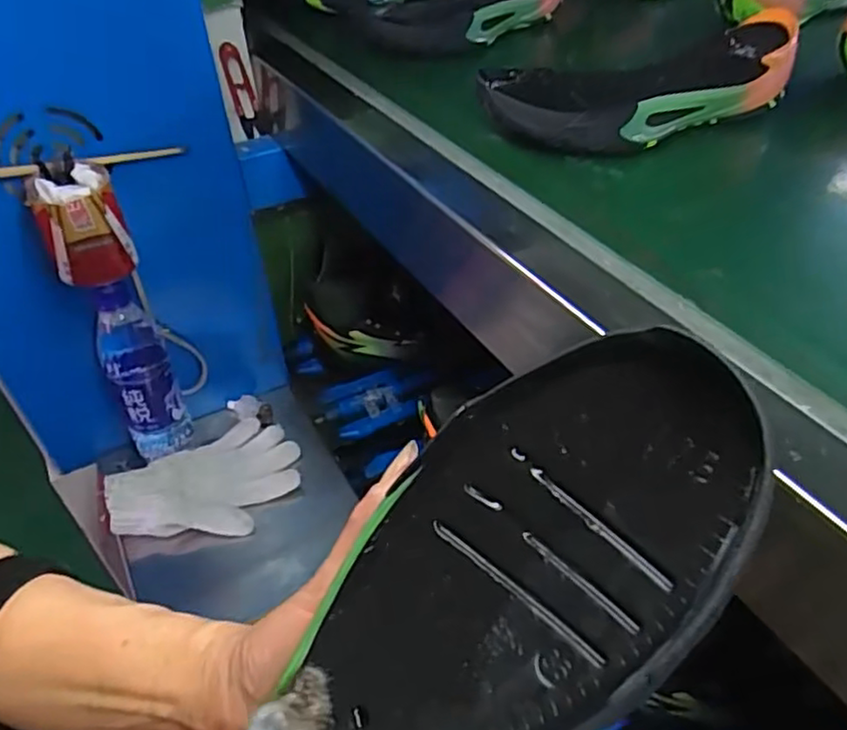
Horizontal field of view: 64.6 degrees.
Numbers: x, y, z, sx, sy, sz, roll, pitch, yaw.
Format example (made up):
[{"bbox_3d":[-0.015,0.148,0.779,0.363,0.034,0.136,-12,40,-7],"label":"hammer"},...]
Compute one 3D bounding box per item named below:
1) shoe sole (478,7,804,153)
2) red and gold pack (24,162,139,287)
[{"bbox_3d":[0.160,-0.202,0.484,0.240,0.048,0.101,-12,43,-9],"label":"shoe sole"},{"bbox_3d":[-0.291,-0.120,0.574,0.064,0.088,0.063,-19,45,-17],"label":"red and gold pack"}]

